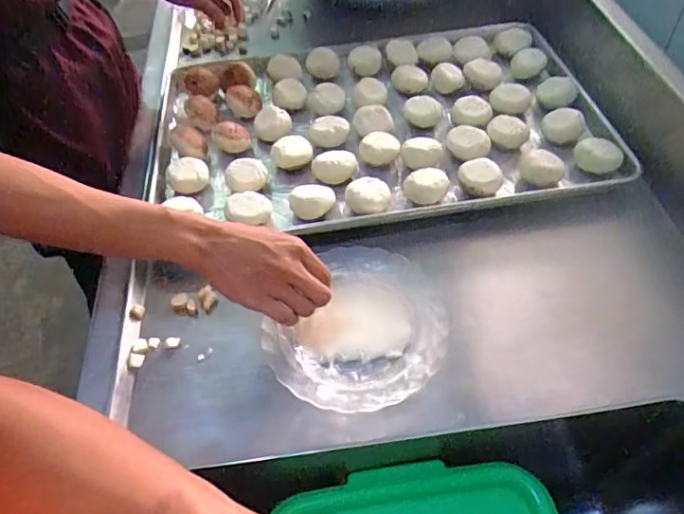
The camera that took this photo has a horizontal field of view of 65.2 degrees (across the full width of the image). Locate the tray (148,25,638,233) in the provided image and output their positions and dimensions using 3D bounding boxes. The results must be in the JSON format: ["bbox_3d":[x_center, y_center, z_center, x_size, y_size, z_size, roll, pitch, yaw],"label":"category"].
[{"bbox_3d":[0.042,-0.200,0.749,0.596,0.035,0.420,-8,50,-2],"label":"tray"}]

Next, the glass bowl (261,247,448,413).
[{"bbox_3d":[0.022,0.075,0.559,0.167,0.032,0.192,26,57,24],"label":"glass bowl"}]

